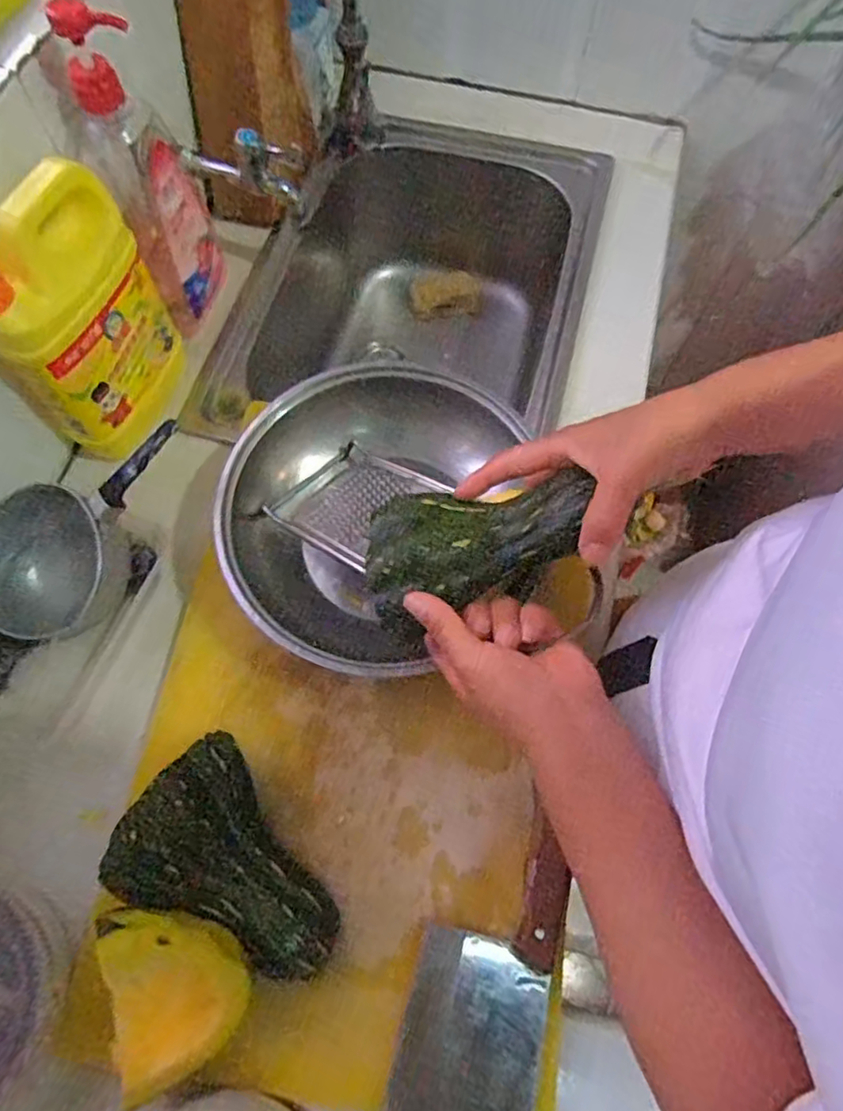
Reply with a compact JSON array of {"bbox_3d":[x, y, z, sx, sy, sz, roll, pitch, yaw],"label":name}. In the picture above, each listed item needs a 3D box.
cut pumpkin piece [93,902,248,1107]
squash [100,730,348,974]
[{"bbox_3d":[-0.155,0.274,0.388,0.086,0.076,0.110,-7,68,-6],"label":"cut pumpkin piece"},{"bbox_3d":[-0.122,0.214,0.436,0.158,0.066,0.110,33,70,11],"label":"squash"}]

